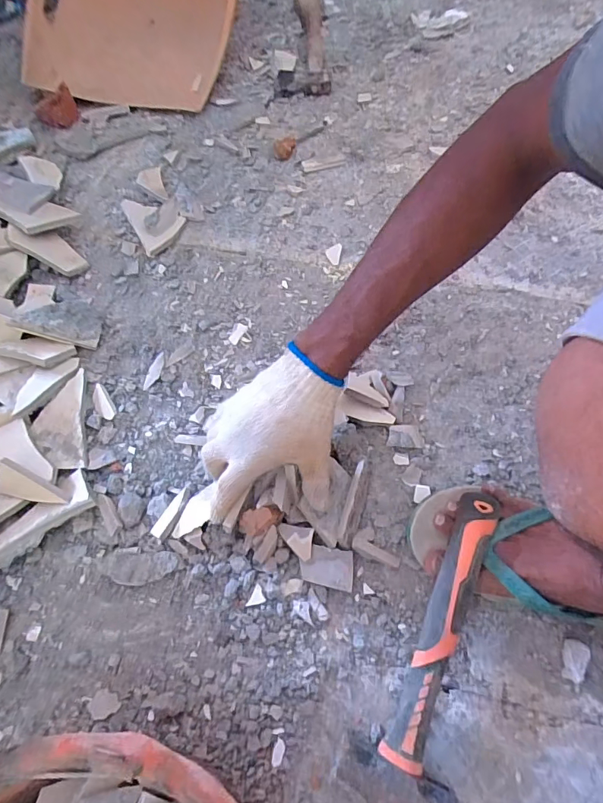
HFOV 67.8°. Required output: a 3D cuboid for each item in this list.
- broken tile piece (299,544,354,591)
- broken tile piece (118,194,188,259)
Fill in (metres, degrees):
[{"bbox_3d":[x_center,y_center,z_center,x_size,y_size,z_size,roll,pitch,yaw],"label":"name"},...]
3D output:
[{"bbox_3d":[0.028,0.176,0.478,0.055,0.009,0.039,7,63,5],"label":"broken tile piece"},{"bbox_3d":[-0.224,-0.283,0.686,0.074,0.024,0.118,-27,65,-12],"label":"broken tile piece"}]

